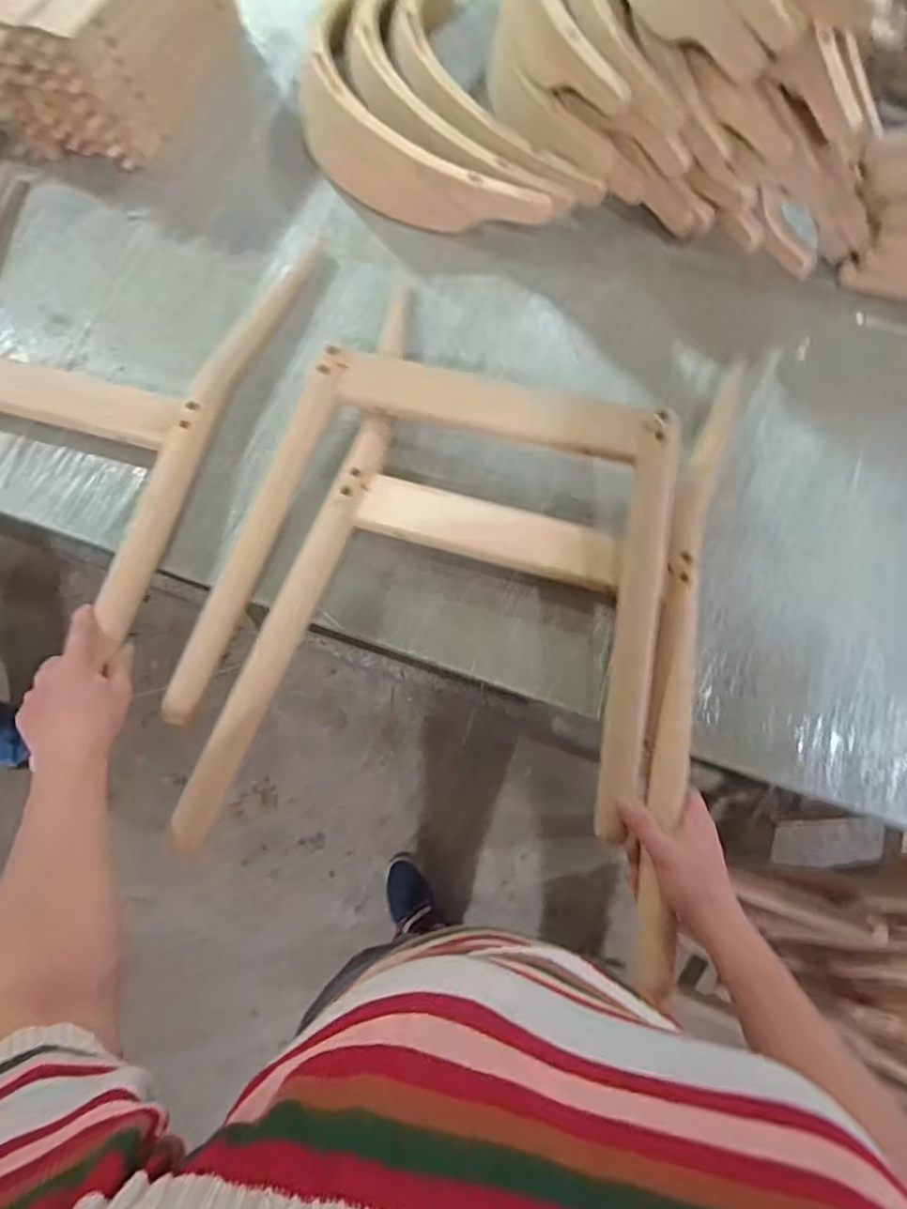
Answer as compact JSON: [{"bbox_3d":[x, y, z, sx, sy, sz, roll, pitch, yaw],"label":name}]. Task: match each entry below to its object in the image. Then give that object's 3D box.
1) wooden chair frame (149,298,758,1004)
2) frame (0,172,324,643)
[{"bbox_3d":[0.017,-0.048,0.627,0.498,0.072,0.633,16,72,4],"label":"wooden chair frame"},{"bbox_3d":[-0.468,-0.213,0.683,0.454,0.057,0.639,13,72,3],"label":"frame"}]

